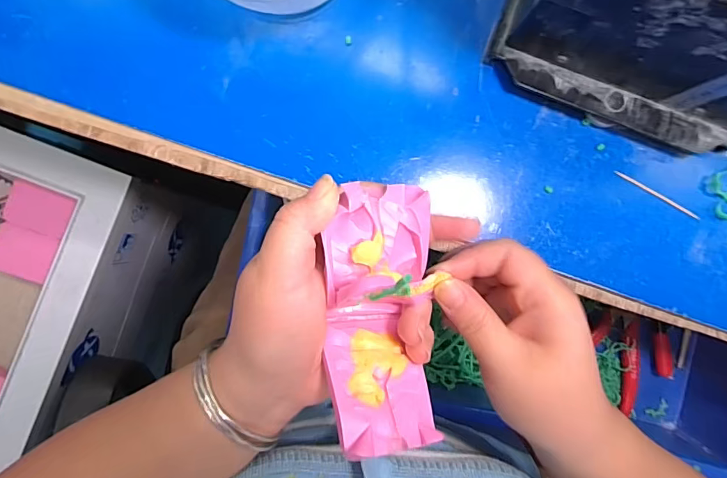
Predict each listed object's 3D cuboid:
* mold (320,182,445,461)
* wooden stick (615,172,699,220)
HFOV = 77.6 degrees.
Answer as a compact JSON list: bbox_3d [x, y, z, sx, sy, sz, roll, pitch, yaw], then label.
[{"bbox_3d":[0.008,0.033,0.207,0.046,0.047,0.114,-1,92,-3],"label":"mold"},{"bbox_3d":[0.184,-0.027,0.282,0.059,0.004,0.004,30,88,-3],"label":"wooden stick"}]

